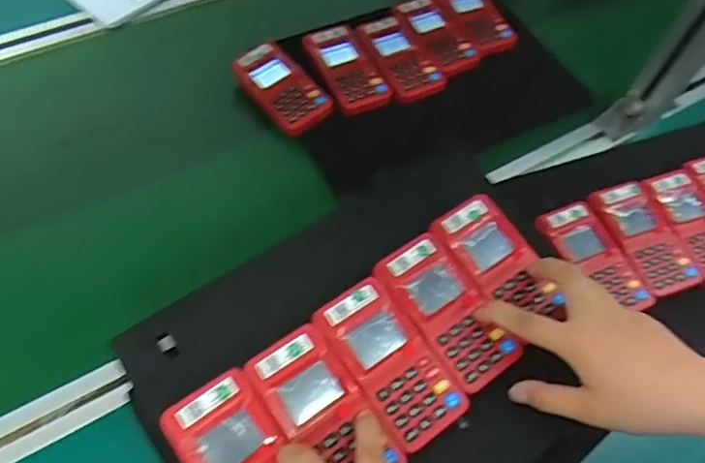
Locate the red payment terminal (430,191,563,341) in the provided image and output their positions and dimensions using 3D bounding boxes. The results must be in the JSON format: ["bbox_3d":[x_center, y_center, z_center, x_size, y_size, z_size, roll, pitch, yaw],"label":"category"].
[{"bbox_3d":[0.121,0.021,0.457,0.061,0.018,0.112,-36,68,-20],"label":"red payment terminal"}]

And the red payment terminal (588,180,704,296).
[{"bbox_3d":[0.285,0.004,0.545,0.057,0.012,0.116,-20,64,-13],"label":"red payment terminal"}]

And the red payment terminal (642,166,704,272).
[{"bbox_3d":[0.339,-0.010,0.552,0.052,0.011,0.117,-20,64,-14],"label":"red payment terminal"}]

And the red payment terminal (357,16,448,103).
[{"bbox_3d":[0.057,-0.217,0.676,0.066,0.019,0.132,-25,65,-16],"label":"red payment terminal"}]

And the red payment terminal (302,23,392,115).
[{"bbox_3d":[-0.004,-0.190,0.656,0.071,0.014,0.130,-23,64,-15],"label":"red payment terminal"}]

